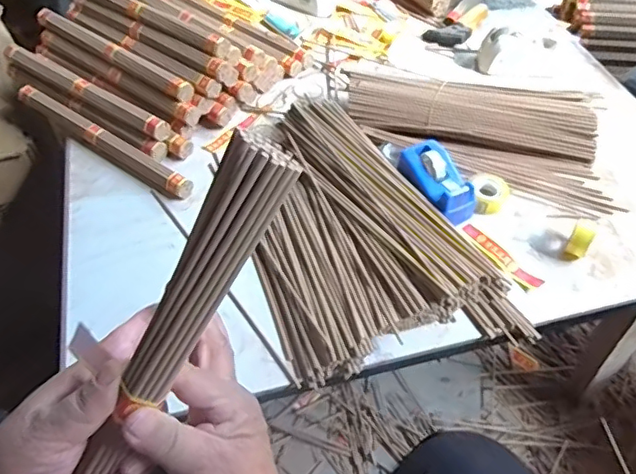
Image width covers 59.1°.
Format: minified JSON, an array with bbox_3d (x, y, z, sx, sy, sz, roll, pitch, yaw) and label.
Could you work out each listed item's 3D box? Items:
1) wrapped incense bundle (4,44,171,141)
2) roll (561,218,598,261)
[{"bbox_3d":[-0.312,-0.198,0.757,0.306,0.029,0.033,29,57,22],"label":"wrapped incense bundle"},{"bbox_3d":[0.290,0.001,0.618,0.022,0.042,0.035,27,56,21],"label":"roll"}]

